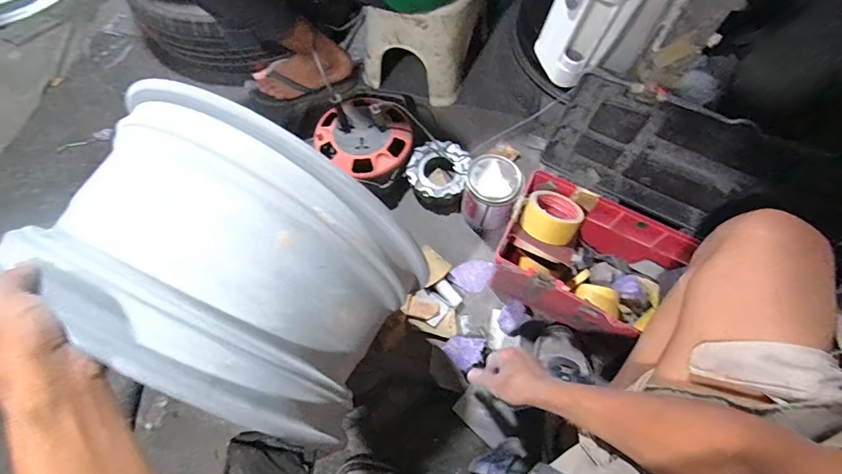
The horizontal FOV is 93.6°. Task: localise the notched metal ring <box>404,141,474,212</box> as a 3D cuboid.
[{"bbox_3d":[0.034,-0.129,0.837,0.125,0.068,0.132,0,68,0],"label":"notched metal ring"}]

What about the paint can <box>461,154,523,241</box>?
[{"bbox_3d":[0.132,-0.078,0.768,0.096,0.134,0.102,0,68,0],"label":"paint can"}]

